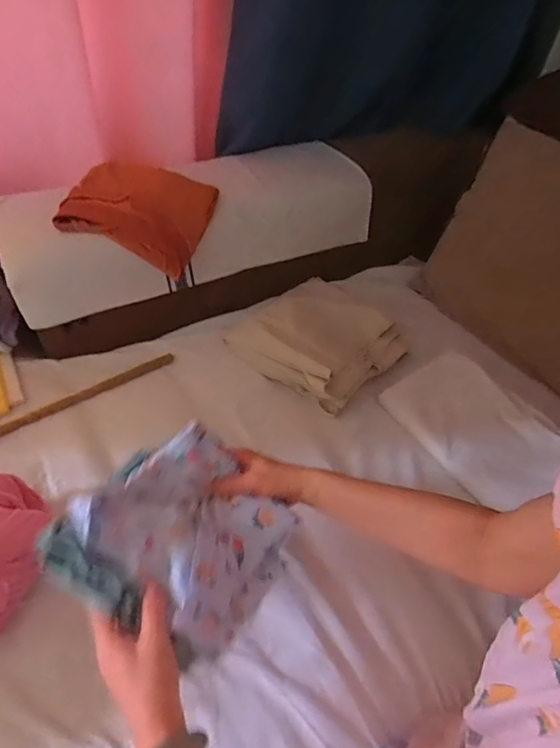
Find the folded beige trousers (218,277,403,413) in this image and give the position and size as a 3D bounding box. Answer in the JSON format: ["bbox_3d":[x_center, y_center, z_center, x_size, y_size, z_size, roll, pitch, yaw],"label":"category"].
[{"bbox_3d":[0.083,-0.073,0.884,0.249,0.072,0.315,37,54,24],"label":"folded beige trousers"}]

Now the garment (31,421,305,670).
[{"bbox_3d":[-0.103,0.168,0.495,0.194,0.101,0.210,26,50,16],"label":"garment"}]

